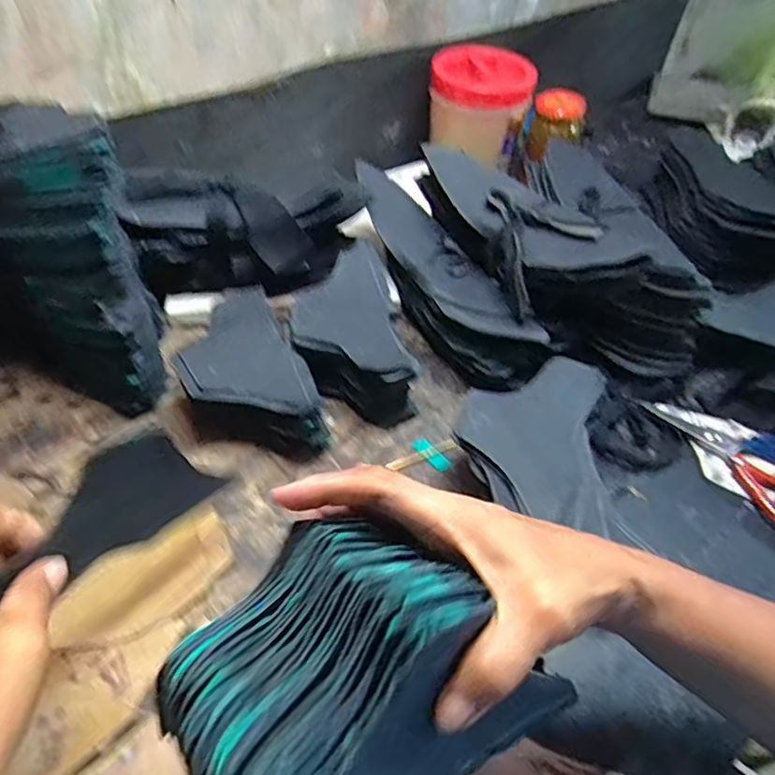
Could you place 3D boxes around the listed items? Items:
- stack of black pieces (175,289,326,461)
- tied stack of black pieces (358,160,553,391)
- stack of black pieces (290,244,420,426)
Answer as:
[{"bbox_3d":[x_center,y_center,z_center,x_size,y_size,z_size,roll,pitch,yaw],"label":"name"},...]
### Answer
[{"bbox_3d":[-0.118,-0.005,0.482,0.095,0.060,0.161,-19,51,-21],"label":"stack of black pieces"},{"bbox_3d":[0.047,-0.106,0.561,0.072,0.084,0.263,-23,66,-23],"label":"tied stack of black pieces"},{"bbox_3d":[-0.036,-0.042,0.515,0.089,0.075,0.160,-10,48,-13],"label":"stack of black pieces"}]

